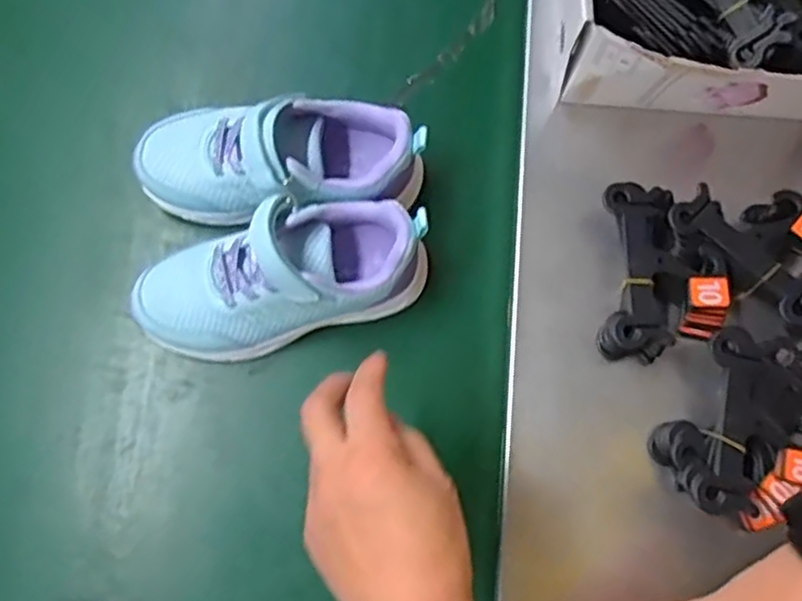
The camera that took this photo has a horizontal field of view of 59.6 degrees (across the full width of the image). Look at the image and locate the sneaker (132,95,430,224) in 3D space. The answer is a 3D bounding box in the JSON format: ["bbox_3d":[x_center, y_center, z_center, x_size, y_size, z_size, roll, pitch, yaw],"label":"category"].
[{"bbox_3d":[-0.081,-0.092,0.464,0.190,0.093,0.072,3,77,-1],"label":"sneaker"}]

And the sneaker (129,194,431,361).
[{"bbox_3d":[-0.075,-0.013,0.443,0.188,0.086,0.070,-17,78,-5],"label":"sneaker"}]

